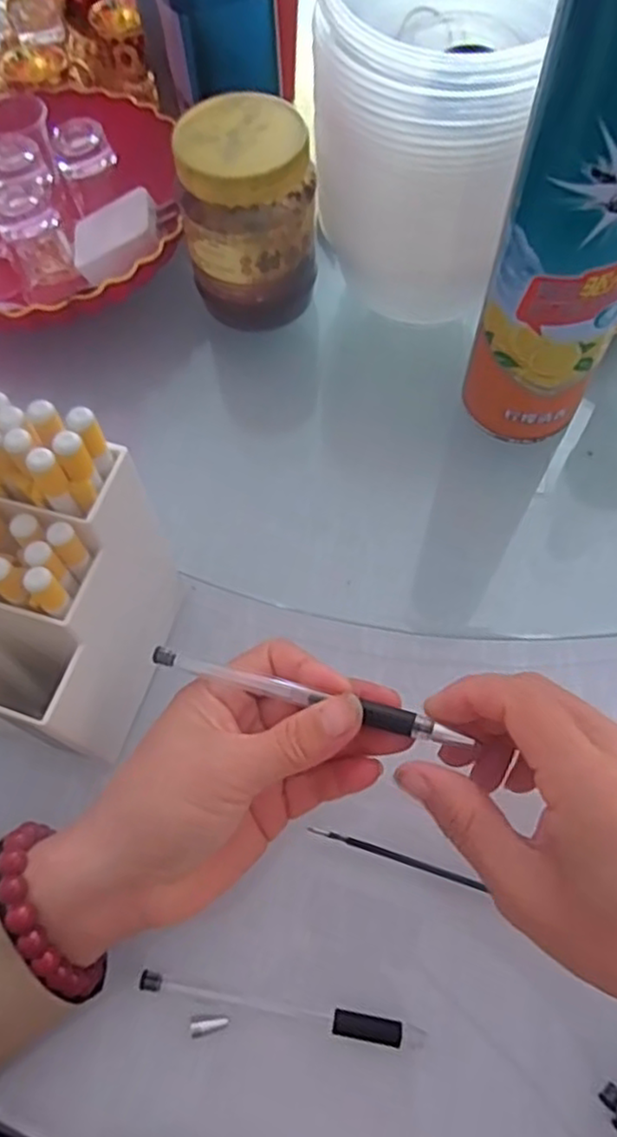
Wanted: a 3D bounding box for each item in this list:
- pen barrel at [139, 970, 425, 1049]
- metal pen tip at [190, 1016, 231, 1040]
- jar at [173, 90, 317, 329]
[{"bbox_3d":[-0.012,0.185,0.287,0.118,0.007,0.010,8,64,6],"label":"pen barrel"},{"bbox_3d":[-0.041,0.190,0.286,0.015,0.005,0.007,-13,64,-5],"label":"metal pen tip"},{"bbox_3d":[-0.033,-0.198,0.394,0.072,0.103,0.070,-6,64,-1],"label":"jar"}]

